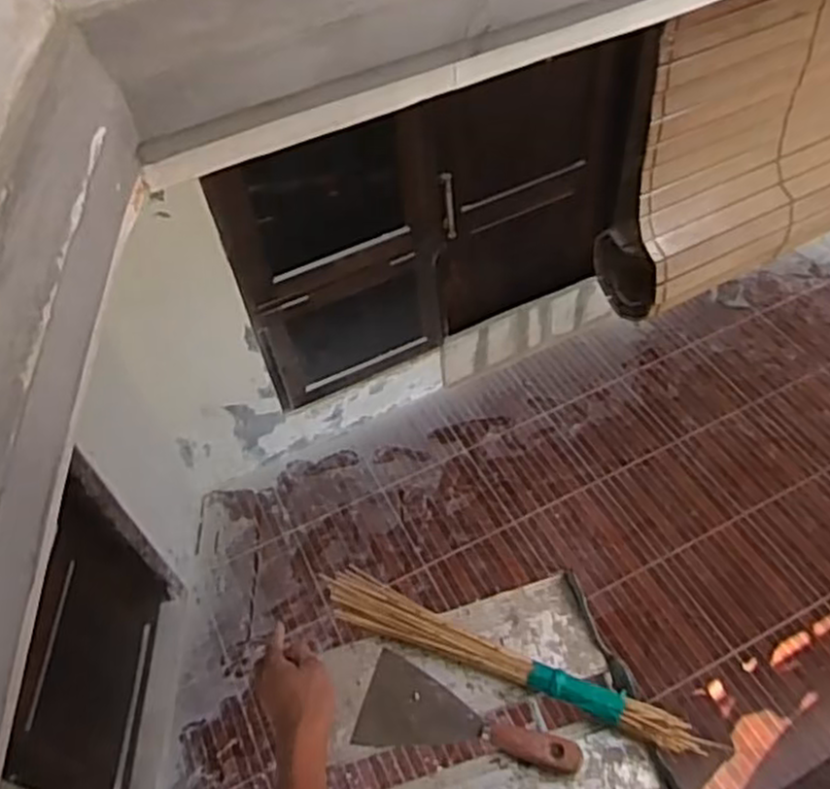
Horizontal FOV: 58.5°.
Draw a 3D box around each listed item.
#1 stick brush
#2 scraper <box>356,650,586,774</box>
[{"bbox_3d":[0.081,0.246,0.687,0.369,0.032,0.043,17,55,18],"label":"stick brush"},{"bbox_3d":[0.048,0.296,0.672,0.196,0.019,0.079,10,53,14],"label":"scraper"}]

